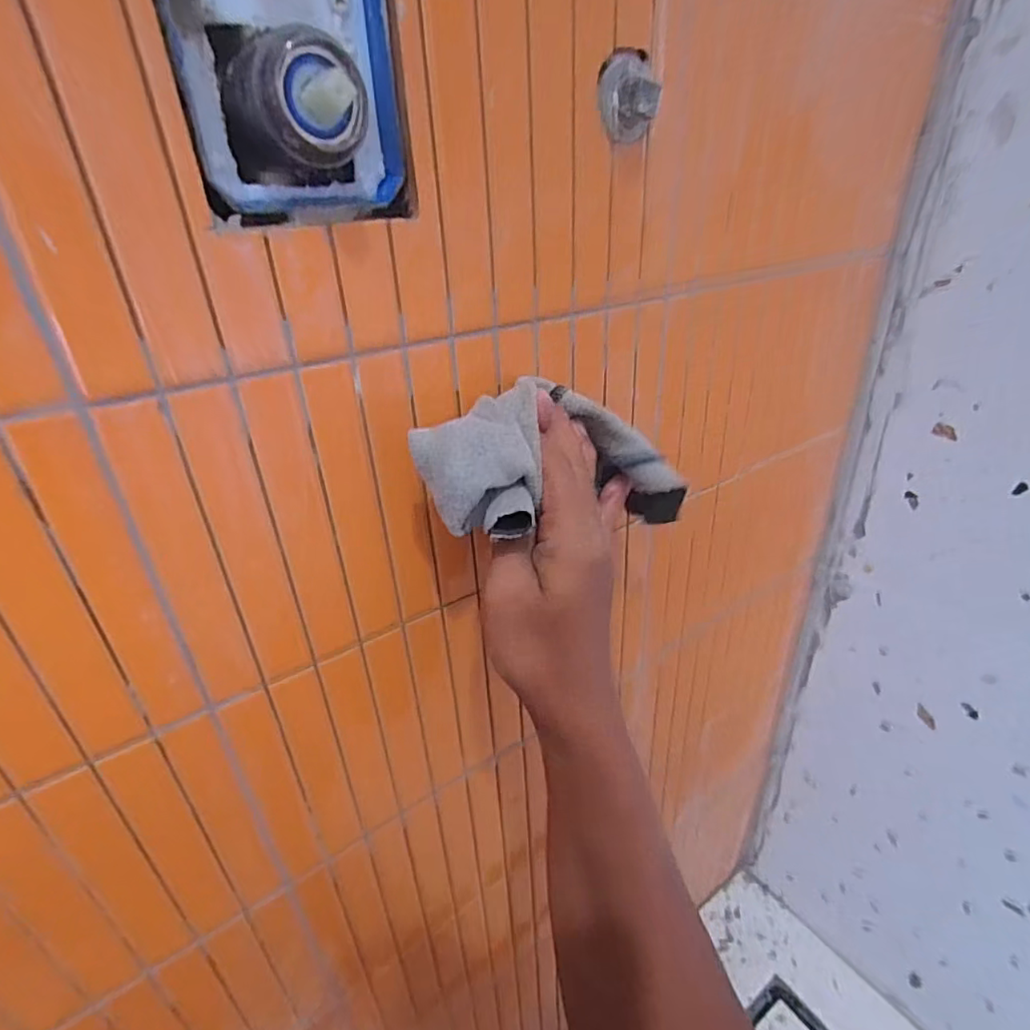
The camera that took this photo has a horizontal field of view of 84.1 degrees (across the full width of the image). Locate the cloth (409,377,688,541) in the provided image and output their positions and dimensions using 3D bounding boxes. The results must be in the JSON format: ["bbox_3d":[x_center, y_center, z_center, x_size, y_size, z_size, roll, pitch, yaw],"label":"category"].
[{"bbox_3d":[0.021,-0.029,0.287,0.152,0.065,0.057,-4,24,-38],"label":"cloth"}]

